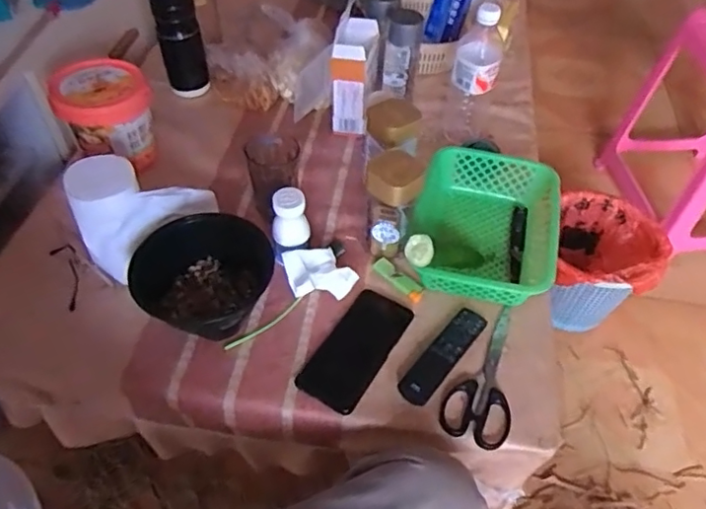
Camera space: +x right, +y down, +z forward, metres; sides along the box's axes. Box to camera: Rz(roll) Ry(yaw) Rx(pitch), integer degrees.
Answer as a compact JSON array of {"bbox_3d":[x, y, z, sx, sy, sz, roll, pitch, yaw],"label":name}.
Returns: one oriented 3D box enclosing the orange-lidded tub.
[{"bbox_3d":[-0.363,-0.204,0.857,0.128,0.134,0.128,-19,53,-17],"label":"orange-lidded tub"}]

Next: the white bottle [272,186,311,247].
[{"bbox_3d":[-0.080,-0.046,0.717,0.047,0.066,0.040,-8,51,-8],"label":"white bottle"}]

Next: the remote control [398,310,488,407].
[{"bbox_3d":[0.110,0.119,0.678,0.037,0.016,0.148,34,57,24],"label":"remote control"}]

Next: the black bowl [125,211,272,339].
[{"bbox_3d":[-0.185,0.018,0.712,0.147,0.067,0.147,1,50,-1],"label":"black bowl"}]

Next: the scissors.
[{"bbox_3d":[0.163,0.138,0.677,0.076,0.014,0.189,19,52,14],"label":"scissors"}]

